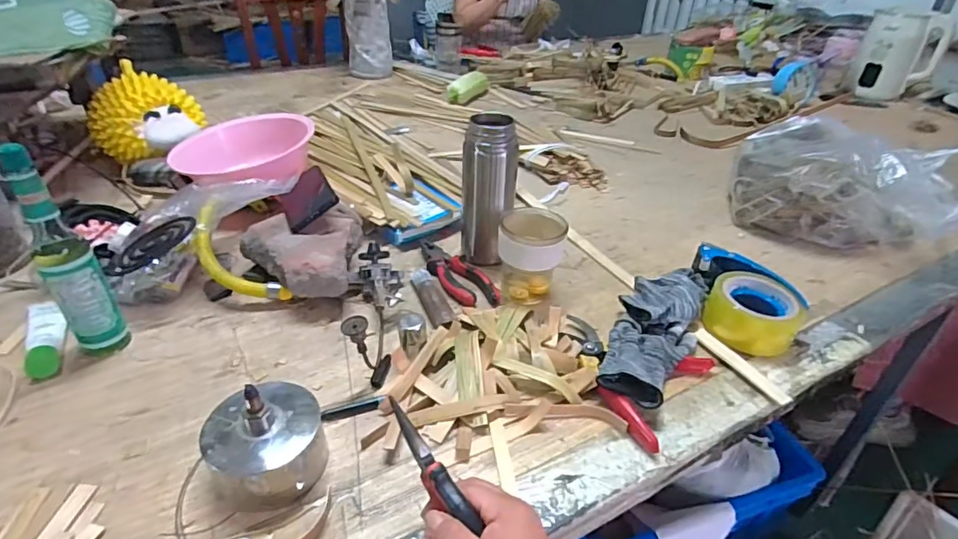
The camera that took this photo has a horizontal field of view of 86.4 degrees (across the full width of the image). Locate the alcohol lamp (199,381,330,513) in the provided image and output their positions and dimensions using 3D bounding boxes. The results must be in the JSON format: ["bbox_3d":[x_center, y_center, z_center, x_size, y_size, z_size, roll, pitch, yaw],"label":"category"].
[{"bbox_3d":[-0.194,0.153,0.461,0.102,0.085,0.094,-15,39,-23],"label":"alcohol lamp"}]

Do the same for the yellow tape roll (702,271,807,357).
[{"bbox_3d":[0.350,0.057,0.654,0.106,0.055,0.106,0,37,0],"label":"yellow tape roll"}]

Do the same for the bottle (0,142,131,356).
[{"bbox_3d":[-0.433,-0.004,0.532,0.045,0.226,0.055,11,37,12],"label":"bottle"}]

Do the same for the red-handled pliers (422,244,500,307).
[{"bbox_3d":[-0.033,0.004,0.723,0.056,0.019,0.159,-21,42,-26],"label":"red-handled pliers"}]

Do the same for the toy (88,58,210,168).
[{"bbox_3d":[-0.649,-0.292,0.999,0.135,0.153,0.179,20,39,23],"label":"toy"}]

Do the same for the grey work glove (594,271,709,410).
[{"bbox_3d":[0.215,0.075,0.623,0.093,0.041,0.243,17,38,19],"label":"grey work glove"}]

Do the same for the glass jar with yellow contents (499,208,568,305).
[{"bbox_3d":[0.070,-0.023,0.690,0.086,0.108,0.089,5,37,6],"label":"glass jar with yellow contents"}]

